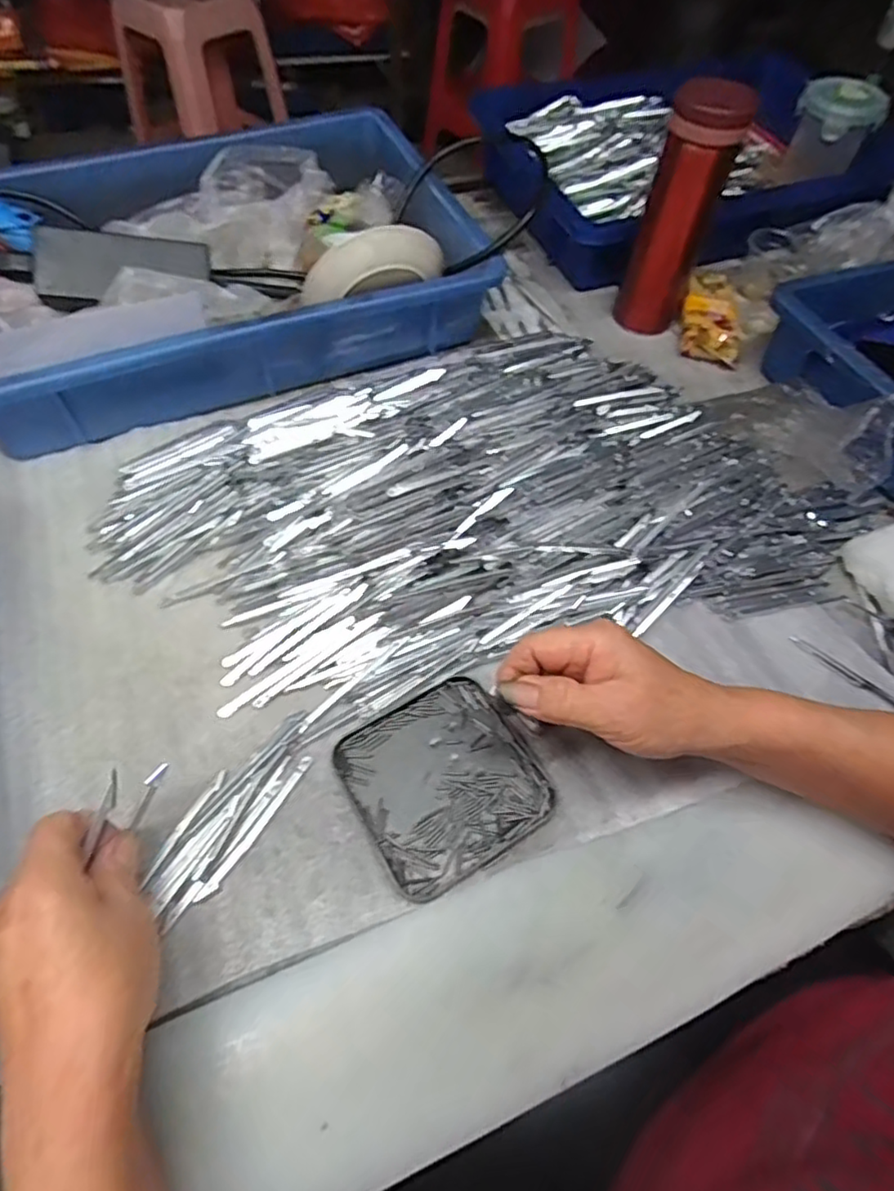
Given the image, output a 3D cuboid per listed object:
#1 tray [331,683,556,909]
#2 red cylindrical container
[{"bbox_3d":[-0.002,0.106,0.365,0.100,0.013,0.100,-26,62,-19],"label":"tray"},{"bbox_3d":[0.199,-0.327,0.548,0.059,0.191,0.062,1,57,-2],"label":"red cylindrical container"}]

